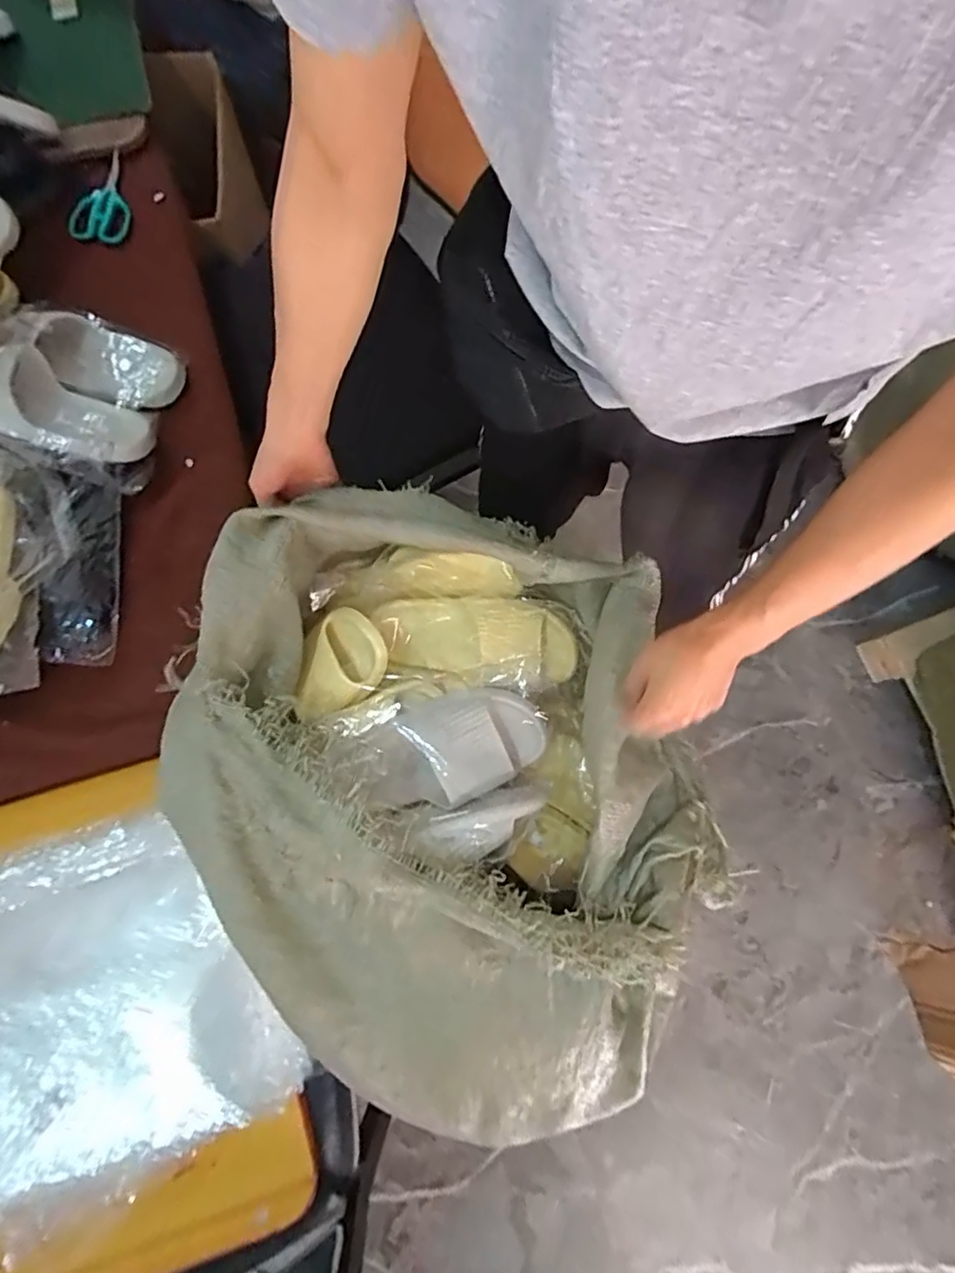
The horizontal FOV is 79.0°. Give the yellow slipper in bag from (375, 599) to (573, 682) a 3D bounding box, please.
[{"bbox_3d":[-0.001,-0.002,0.666,0.227,0.053,0.087,4,77,-1],"label":"yellow slipper in bag"}]

